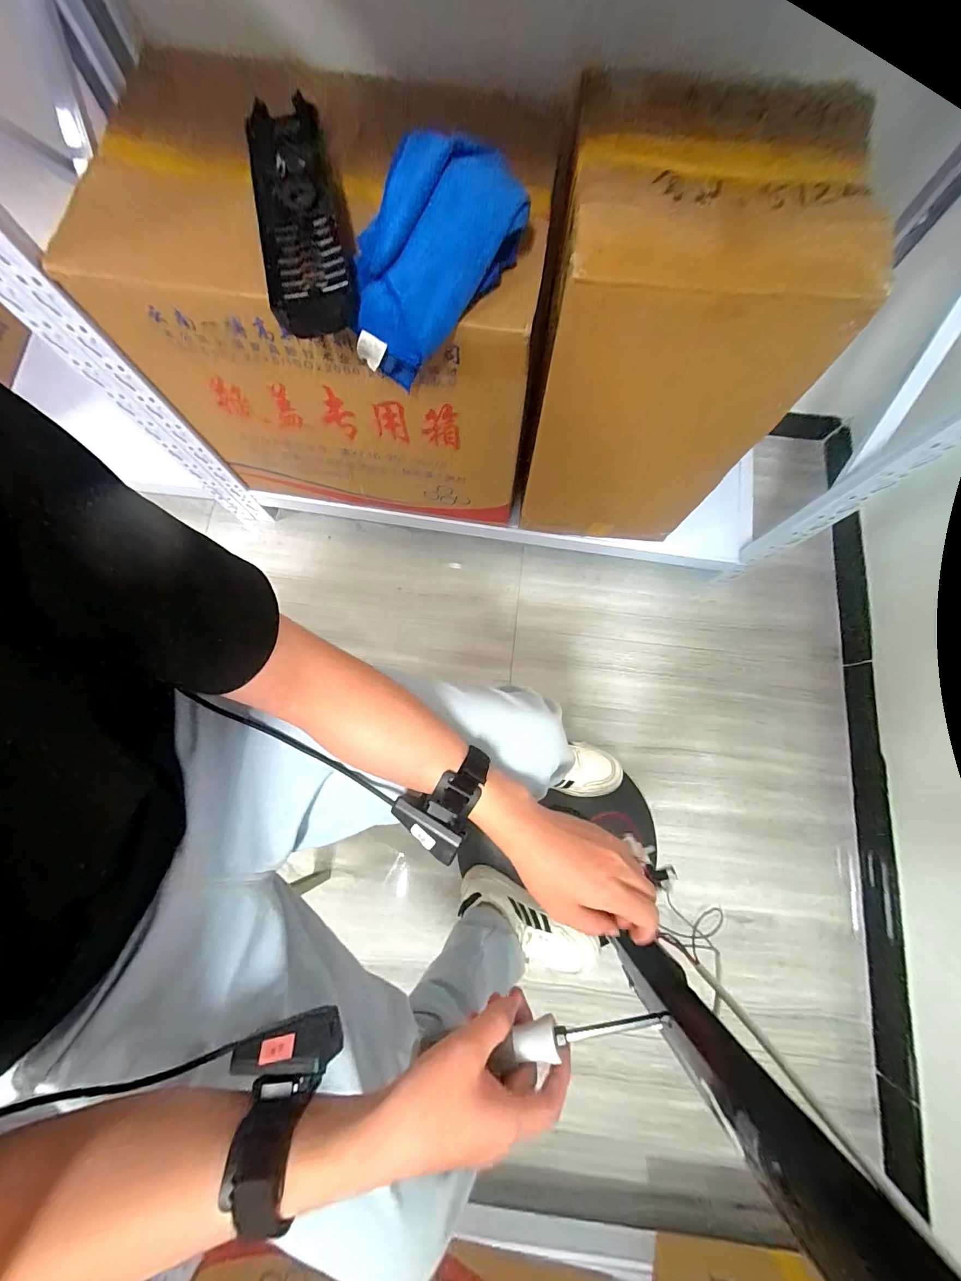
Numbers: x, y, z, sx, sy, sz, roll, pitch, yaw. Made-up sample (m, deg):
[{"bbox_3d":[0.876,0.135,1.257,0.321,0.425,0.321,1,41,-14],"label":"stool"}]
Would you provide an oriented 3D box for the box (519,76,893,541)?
[{"bbox_3d":[0.234,-0.399,0.634,0.286,0.491,0.272,1,77,0],"label":"box"}]

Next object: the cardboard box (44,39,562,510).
[{"bbox_3d":[-0.195,-0.504,0.701,0.585,0.428,0.388,13,77,3],"label":"cardboard box"}]

